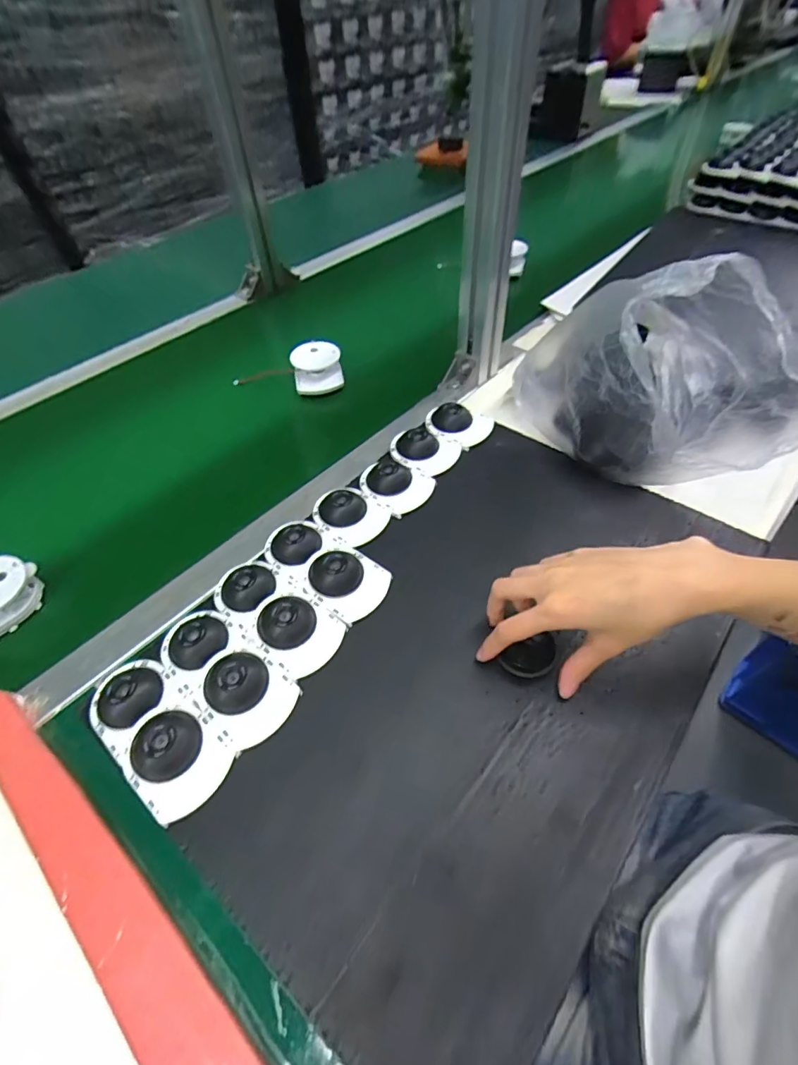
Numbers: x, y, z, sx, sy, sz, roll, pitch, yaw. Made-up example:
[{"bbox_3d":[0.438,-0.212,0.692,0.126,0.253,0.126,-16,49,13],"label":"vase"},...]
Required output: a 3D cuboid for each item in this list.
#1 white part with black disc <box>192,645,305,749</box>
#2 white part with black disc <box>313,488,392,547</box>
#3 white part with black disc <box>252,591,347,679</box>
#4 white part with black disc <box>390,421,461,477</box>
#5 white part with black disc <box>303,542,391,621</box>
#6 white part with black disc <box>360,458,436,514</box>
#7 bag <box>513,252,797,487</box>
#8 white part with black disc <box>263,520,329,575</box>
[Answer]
[{"bbox_3d":[-0.120,0.120,0.365,0.074,0.018,0.061,28,58,20],"label":"white part with black disc"},{"bbox_3d":[-0.049,-0.021,0.478,0.072,0.015,0.060,34,60,23],"label":"white part with black disc"},{"bbox_3d":[-0.087,0.077,0.398,0.075,0.020,0.059,30,59,21],"label":"white part with black disc"},{"bbox_3d":[0.028,-0.095,0.534,0.068,0.022,0.068,0,53,0],"label":"white part with black disc"},{"bbox_3d":[-0.048,0.039,0.427,0.072,0.021,0.061,28,58,20],"label":"white part with black disc"},{"bbox_3d":[-0.004,-0.054,0.501,0.072,0.017,0.058,33,60,23],"label":"white part with black disc"},{"bbox_3d":[0.242,-0.151,0.466,0.168,0.190,0.252,-13,54,-10],"label":"bag"},{"bbox_3d":[-0.098,0.007,0.456,0.053,0.016,0.057,24,57,17],"label":"white part with black disc"}]

